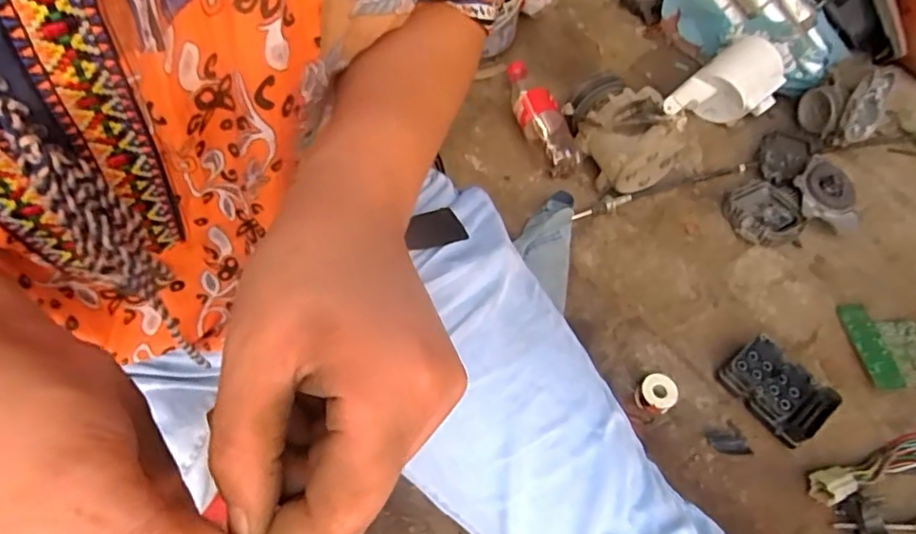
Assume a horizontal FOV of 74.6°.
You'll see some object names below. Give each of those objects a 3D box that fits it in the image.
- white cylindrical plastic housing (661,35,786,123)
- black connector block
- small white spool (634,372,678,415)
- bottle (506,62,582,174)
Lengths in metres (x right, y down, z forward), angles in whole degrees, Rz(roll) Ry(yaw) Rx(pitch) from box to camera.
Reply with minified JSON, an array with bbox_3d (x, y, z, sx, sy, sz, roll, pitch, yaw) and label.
[{"bbox_3d":[0.431,-0.273,0.979,0.195,0.109,0.116,-38,66,-22],"label":"white cylindrical plastic housing"},{"bbox_3d":[0.392,0.147,0.738,0.084,0.049,0.120,-35,65,-21],"label":"black connector block"},{"bbox_3d":[0.243,0.154,0.737,0.044,0.031,0.042,1,58,-1],"label":"small white spool"},{"bbox_3d":[0.129,-0.233,0.959,0.059,0.060,0.212,-19,61,-13],"label":"bottle"}]

